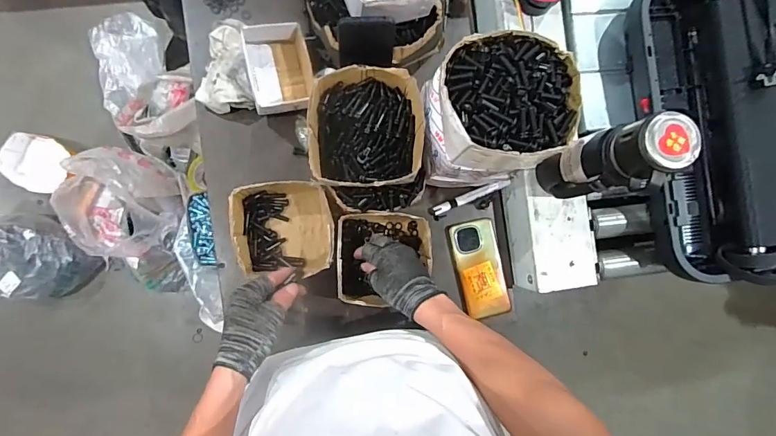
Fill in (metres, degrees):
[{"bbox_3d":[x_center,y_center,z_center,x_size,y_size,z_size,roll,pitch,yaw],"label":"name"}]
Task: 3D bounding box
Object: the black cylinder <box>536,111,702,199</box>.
[{"bbox_3d":[0.272,-0.073,0.546,0.073,0.248,0.069,0,89,-7],"label":"black cylinder"}]

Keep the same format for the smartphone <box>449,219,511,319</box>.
[{"bbox_3d":[0.159,0.087,0.702,0.078,0.014,0.162,-13,90,-7],"label":"smartphone"}]

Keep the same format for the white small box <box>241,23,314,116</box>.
[{"bbox_3d":[-0.170,-0.231,0.644,0.096,0.075,0.116,-15,91,-7],"label":"white small box"}]

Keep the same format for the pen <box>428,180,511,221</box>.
[{"bbox_3d":[0.142,-0.035,0.708,0.147,0.012,0.023,-25,92,-7],"label":"pen"}]

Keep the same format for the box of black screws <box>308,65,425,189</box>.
[{"bbox_3d":[-0.030,-0.123,0.572,0.157,0.073,0.163,-2,89,-7],"label":"box of black screws"}]

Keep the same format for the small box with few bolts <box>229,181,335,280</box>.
[{"bbox_3d":[-0.164,0.016,0.645,0.151,0.079,0.137,1,89,-7],"label":"small box with few bolts"}]

